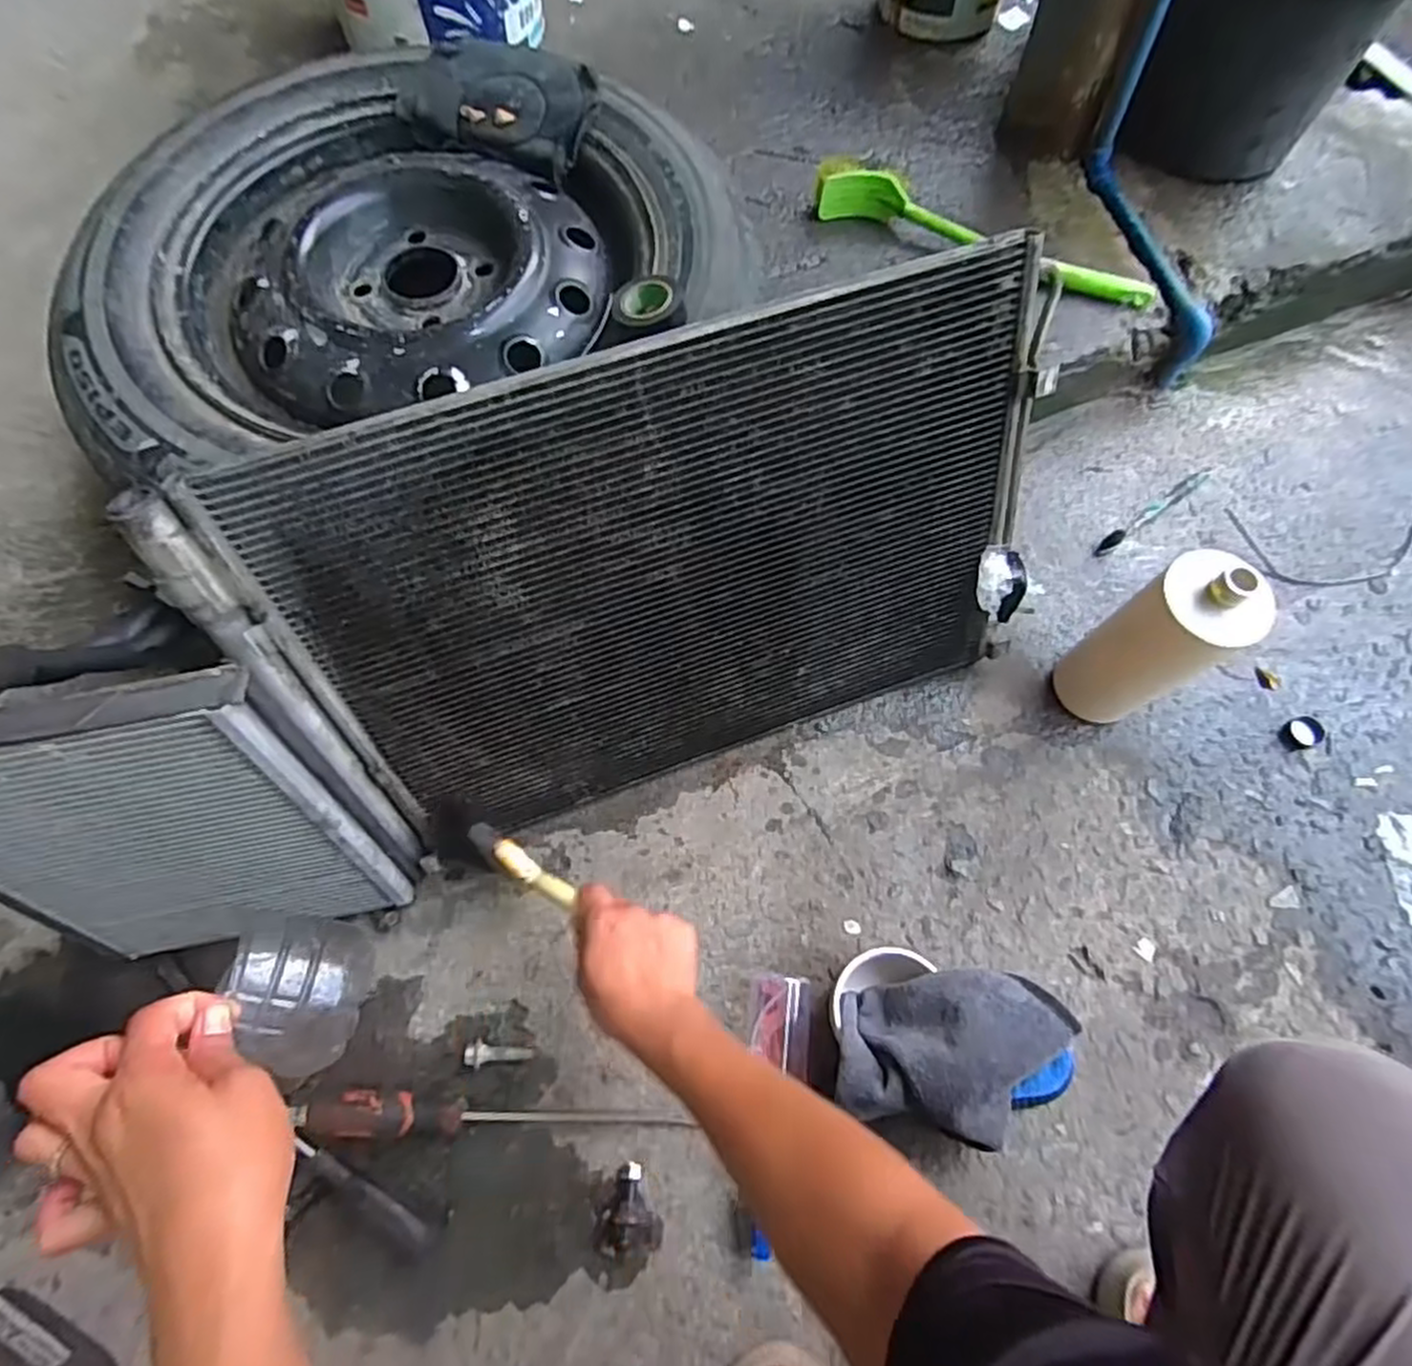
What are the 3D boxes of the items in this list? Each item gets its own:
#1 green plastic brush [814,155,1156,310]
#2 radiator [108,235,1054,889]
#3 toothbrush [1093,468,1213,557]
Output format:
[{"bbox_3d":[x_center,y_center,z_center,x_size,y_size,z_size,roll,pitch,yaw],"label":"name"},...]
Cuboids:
[{"bbox_3d":[0.299,-0.490,0.805,0.385,0.053,0.067,27,71,11],"label":"green plastic brush"},{"bbox_3d":[-0.017,-0.063,0.569,0.579,0.369,0.025,-19,46,-7],"label":"radiator"},{"bbox_3d":[0.487,-0.189,0.799,0.178,0.009,0.016,-35,72,-12],"label":"toothbrush"}]

